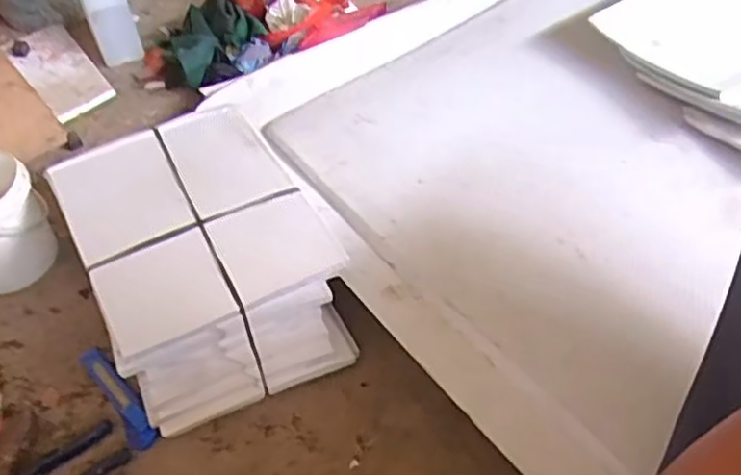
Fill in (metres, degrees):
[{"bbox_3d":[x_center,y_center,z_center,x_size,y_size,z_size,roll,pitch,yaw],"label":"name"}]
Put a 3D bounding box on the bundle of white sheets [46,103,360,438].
[{"bbox_3d":[-0.170,0.023,0.709,0.229,0.146,0.297,-23,53,-17],"label":"bundle of white sheets"}]

